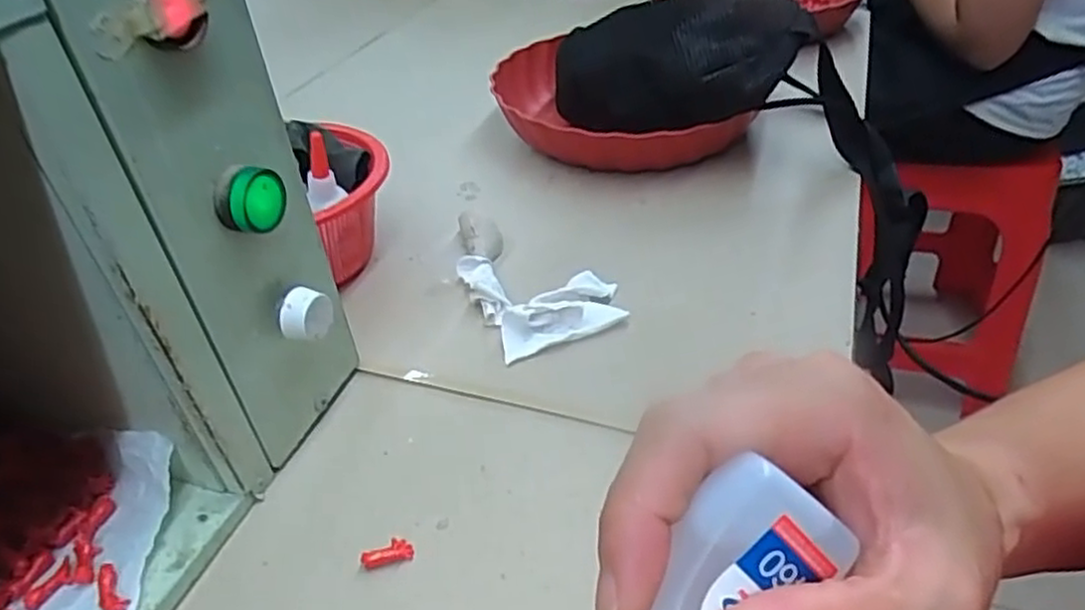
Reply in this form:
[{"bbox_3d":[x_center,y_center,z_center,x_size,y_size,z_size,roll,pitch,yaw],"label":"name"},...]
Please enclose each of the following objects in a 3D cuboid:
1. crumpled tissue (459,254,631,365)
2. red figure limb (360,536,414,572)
[{"bbox_3d":[-0.001,-0.011,0.471,0.083,0.019,0.098,-16,41,-18],"label":"crumpled tissue"},{"bbox_3d":[-0.071,0.113,0.332,0.023,0.007,0.010,-14,41,-15],"label":"red figure limb"}]

